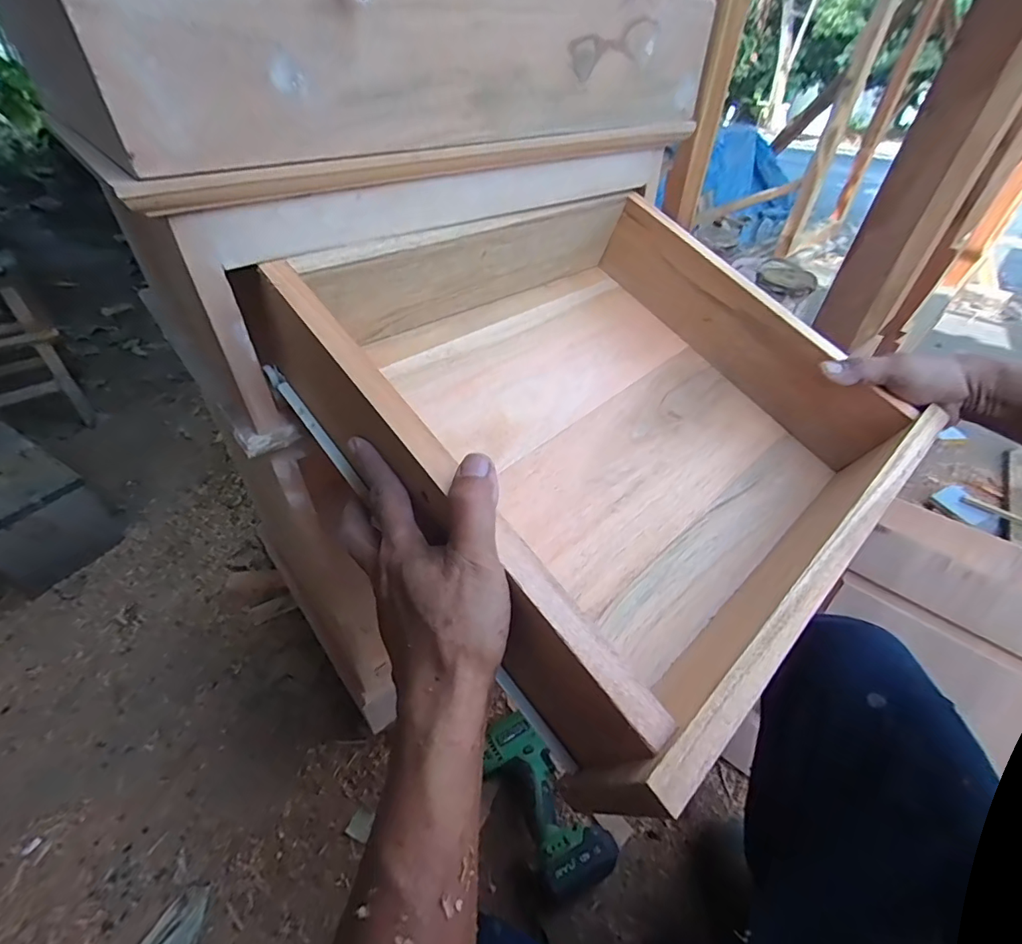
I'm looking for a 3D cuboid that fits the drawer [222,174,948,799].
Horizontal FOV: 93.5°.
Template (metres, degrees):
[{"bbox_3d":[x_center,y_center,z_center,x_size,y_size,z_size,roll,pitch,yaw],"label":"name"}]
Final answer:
[{"bbox_3d":[0.079,-0.062,0.377,0.381,0.115,0.360,-31,74,-30],"label":"drawer"}]

